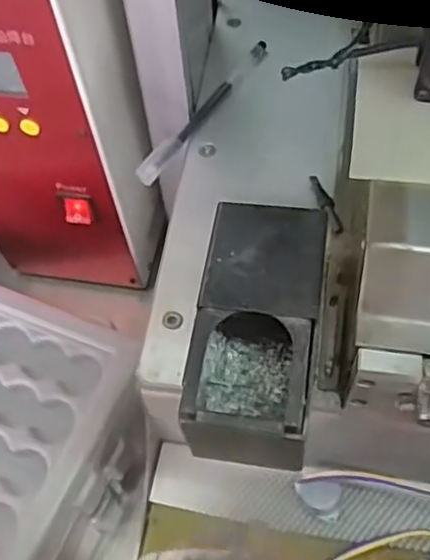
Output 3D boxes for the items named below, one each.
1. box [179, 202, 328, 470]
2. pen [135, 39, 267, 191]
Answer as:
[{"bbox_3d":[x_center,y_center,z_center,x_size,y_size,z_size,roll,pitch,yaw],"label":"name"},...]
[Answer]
[{"bbox_3d":[0.021,0.030,0.308,0.060,0.061,0.121,7,61,8],"label":"box"},{"bbox_3d":[-0.005,-0.116,0.432,0.012,0.007,0.145,29,66,19],"label":"pen"}]

